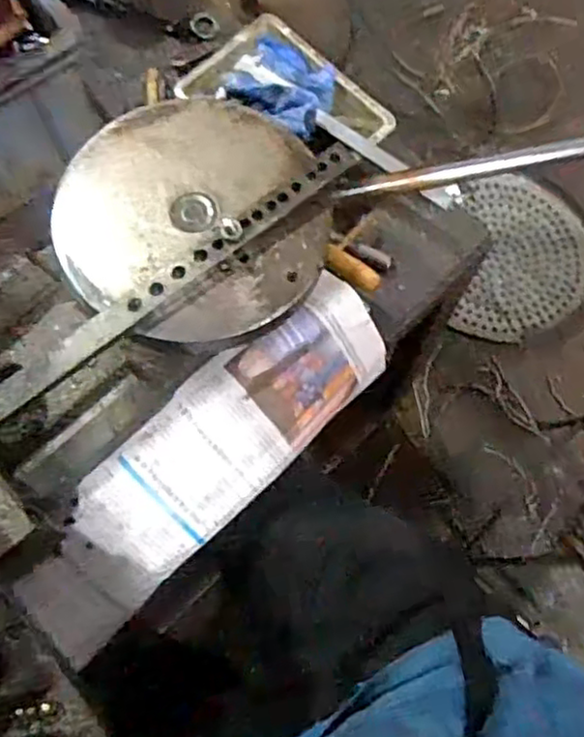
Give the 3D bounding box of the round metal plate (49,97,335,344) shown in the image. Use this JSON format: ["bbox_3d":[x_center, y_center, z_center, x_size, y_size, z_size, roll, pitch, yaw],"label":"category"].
[{"bbox_3d":[-0.069,-0.109,0.482,0.187,0.013,0.180,1,71,-3],"label":"round metal plate"}]

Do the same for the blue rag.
[{"bbox_3d":[-0.008,-0.259,0.618,0.113,0.033,0.092,37,75,12],"label":"blue rag"}]

